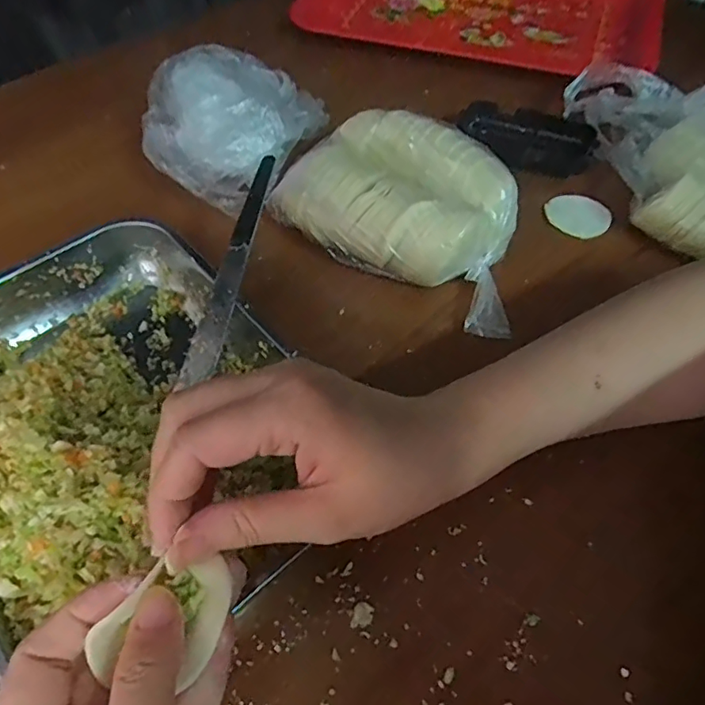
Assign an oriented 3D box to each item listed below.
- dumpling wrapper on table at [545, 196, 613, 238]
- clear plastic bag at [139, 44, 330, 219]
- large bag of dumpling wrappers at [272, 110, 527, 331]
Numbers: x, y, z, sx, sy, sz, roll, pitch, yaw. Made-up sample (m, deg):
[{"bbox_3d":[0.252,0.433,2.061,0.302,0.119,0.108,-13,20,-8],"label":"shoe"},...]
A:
[{"bbox_3d":[0.173,-0.106,0.423,0.048,0.006,0.038,37,63,23],"label":"dumpling wrapper on table"},{"bbox_3d":[-0.092,-0.178,0.426,0.112,0.073,0.123,20,58,14],"label":"clear plastic bag"},{"bbox_3d":[0.042,-0.103,0.385,0.181,0.060,0.107,30,61,19],"label":"large bag of dumpling wrappers"}]

